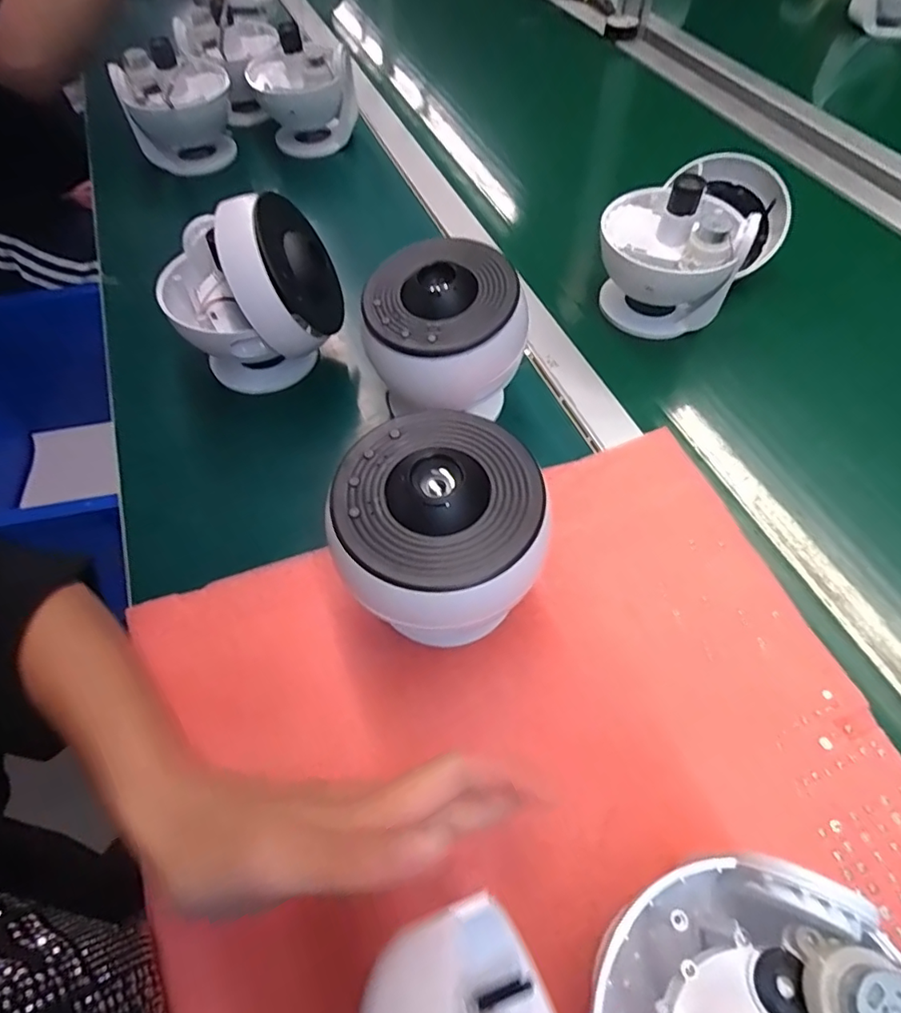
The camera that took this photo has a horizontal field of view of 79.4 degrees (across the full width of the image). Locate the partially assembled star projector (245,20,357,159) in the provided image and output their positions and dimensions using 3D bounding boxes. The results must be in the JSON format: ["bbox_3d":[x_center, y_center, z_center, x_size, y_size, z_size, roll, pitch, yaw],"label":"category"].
[{"bbox_3d":[-0.181,-0.505,0.661,0.119,0.109,0.100,-14,62,-13],"label":"partially assembled star projector"}]

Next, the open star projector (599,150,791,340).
[{"bbox_3d":[0.225,-0.250,0.498,0.121,0.106,0.210,38,65,22],"label":"open star projector"}]

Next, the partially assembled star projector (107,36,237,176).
[{"bbox_3d":[-0.320,-0.466,0.649,0.121,0.113,0.100,-18,63,-15],"label":"partially assembled star projector"}]

